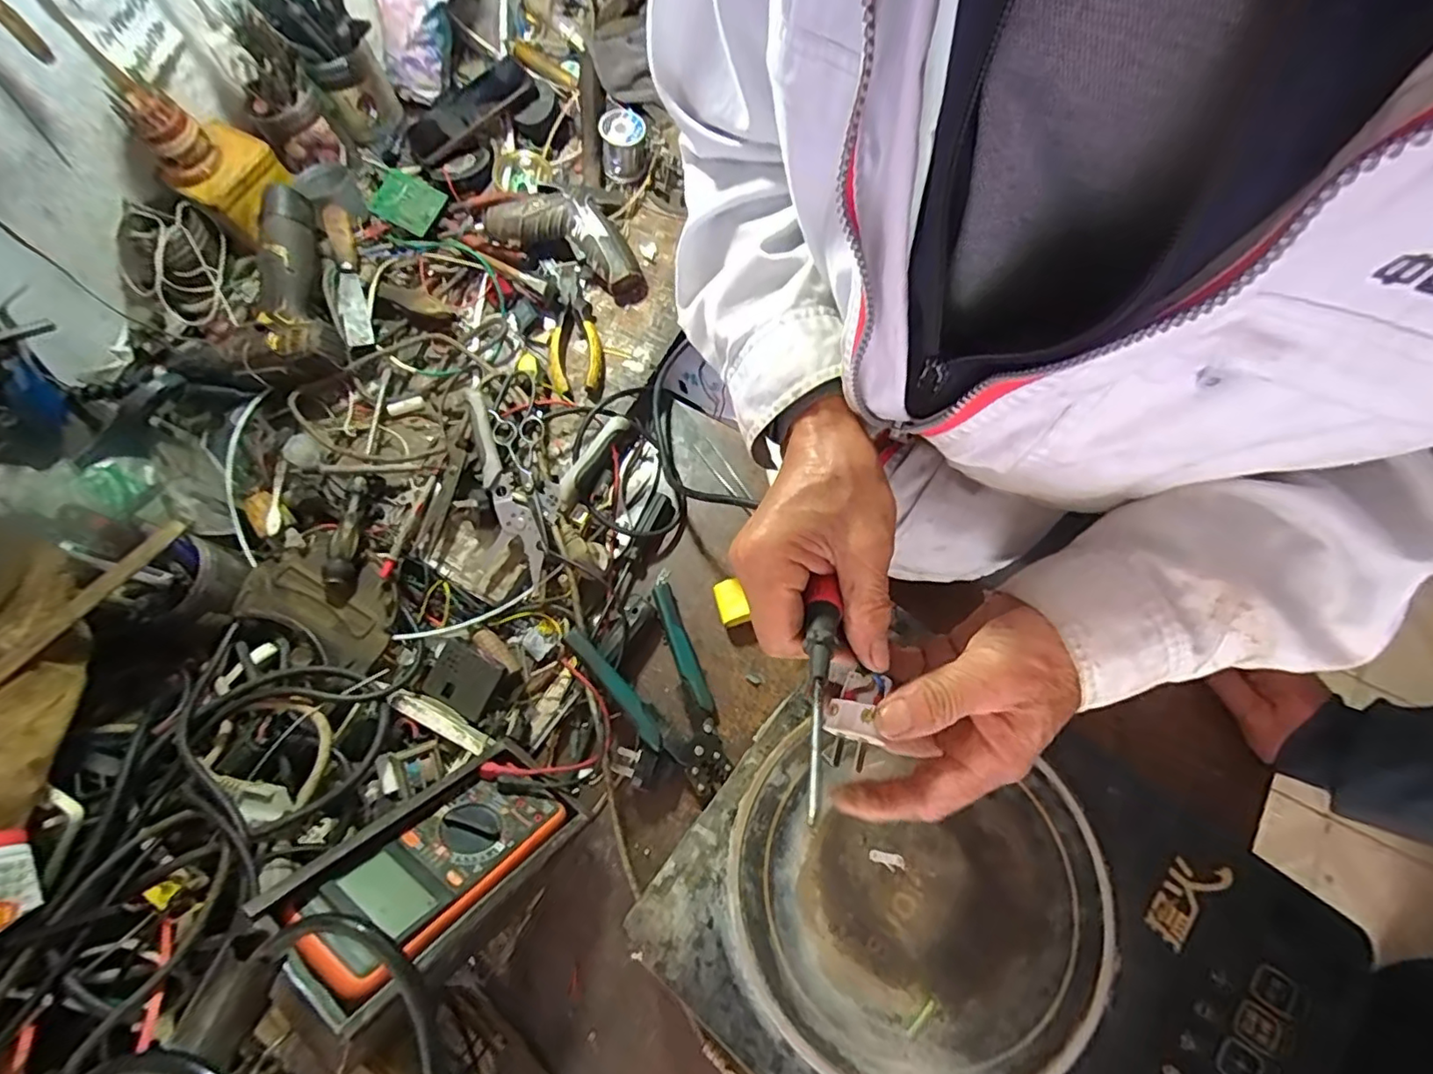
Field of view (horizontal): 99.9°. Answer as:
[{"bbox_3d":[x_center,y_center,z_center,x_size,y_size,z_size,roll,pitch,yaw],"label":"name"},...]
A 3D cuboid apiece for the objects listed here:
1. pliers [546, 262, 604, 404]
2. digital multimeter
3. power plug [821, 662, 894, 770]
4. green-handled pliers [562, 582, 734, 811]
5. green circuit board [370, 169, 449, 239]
[{"bbox_3d":[-0.157,-0.218,0.639,0.058,0.025,0.158,-15,71,-4],"label":"pliers"},{"bbox_3d":[-0.192,0.223,0.416,0.076,0.173,0.027,46,120,15],"label":"digital multimeter"},{"bbox_3d":[0.068,0.089,0.294,0.028,0.017,0.045,12,72,6],"label":"power plug"},{"bbox_3d":[-0.041,0.134,0.524,0.098,0.043,0.180,-33,73,-10],"label":"green-handled pliers"},{"bbox_3d":[-0.348,-0.380,0.680,0.073,0.009,0.059,28,83,4],"label":"green circuit board"}]

